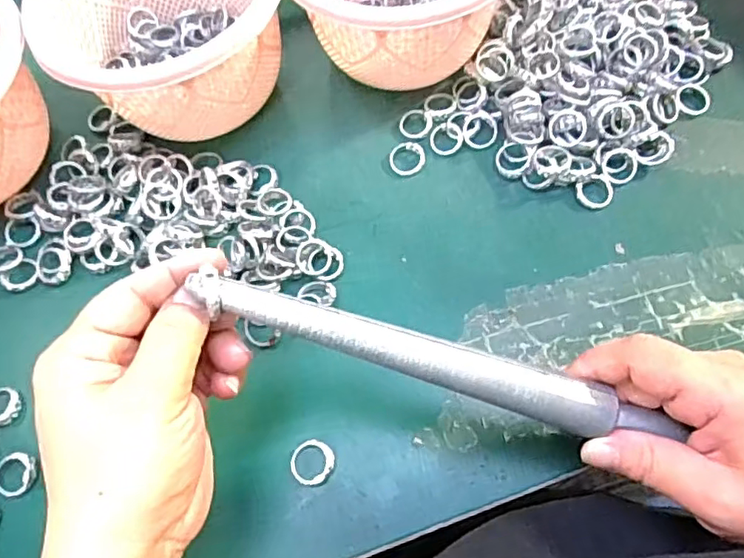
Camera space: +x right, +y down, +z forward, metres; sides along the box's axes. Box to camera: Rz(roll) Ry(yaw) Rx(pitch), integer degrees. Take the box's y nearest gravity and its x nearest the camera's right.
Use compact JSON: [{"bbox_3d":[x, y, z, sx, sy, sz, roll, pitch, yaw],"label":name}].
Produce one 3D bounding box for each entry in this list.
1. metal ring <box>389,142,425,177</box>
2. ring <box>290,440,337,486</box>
[{"bbox_3d":[0.022,-0.076,0.370,0.022,0.004,0.024,-1,64,2],"label":"metal ring"},{"bbox_3d":[-0.030,0.092,0.292,0.022,0.007,0.022,-1,64,2],"label":"ring"}]

